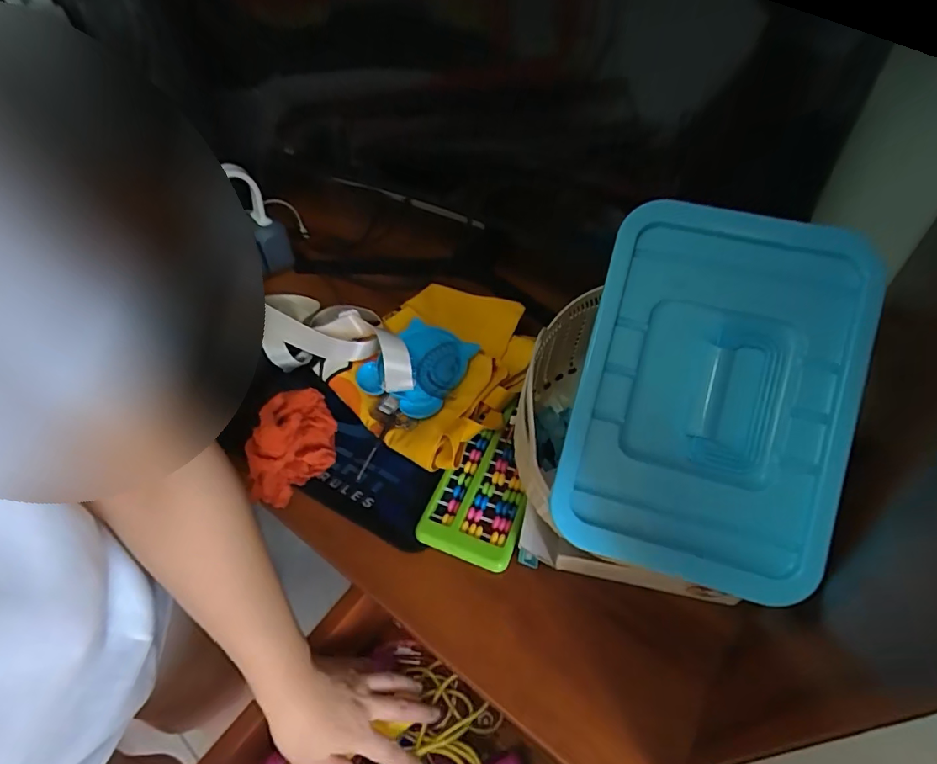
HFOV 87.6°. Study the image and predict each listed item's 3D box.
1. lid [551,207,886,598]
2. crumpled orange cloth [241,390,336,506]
[{"bbox_3d":[0.145,0.007,0.289,0.151,0.013,0.216,14,88,11],"label":"lid"},{"bbox_3d":[-0.190,0.060,0.510,0.080,0.057,0.113,34,59,30],"label":"crumpled orange cloth"}]

